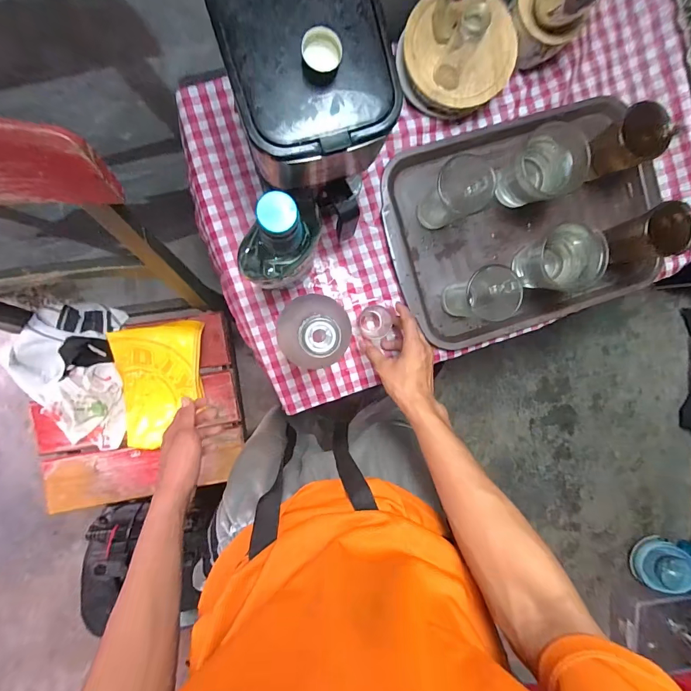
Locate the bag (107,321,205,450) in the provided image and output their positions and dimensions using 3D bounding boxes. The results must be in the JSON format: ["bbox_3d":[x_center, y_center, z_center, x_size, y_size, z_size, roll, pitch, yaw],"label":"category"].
[{"bbox_3d":[-0.370,0.086,0.762,0.160,0.054,0.257,-1,94,-7],"label":"bag"}]

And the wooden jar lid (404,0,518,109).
[{"bbox_3d":[0.157,-0.398,0.503,0.150,0.026,0.137,-1,96,-5],"label":"wooden jar lid"}]

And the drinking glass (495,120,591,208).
[{"bbox_3d":[0.274,-0.252,0.537,0.088,0.104,0.085,-16,95,-6],"label":"drinking glass"}]

